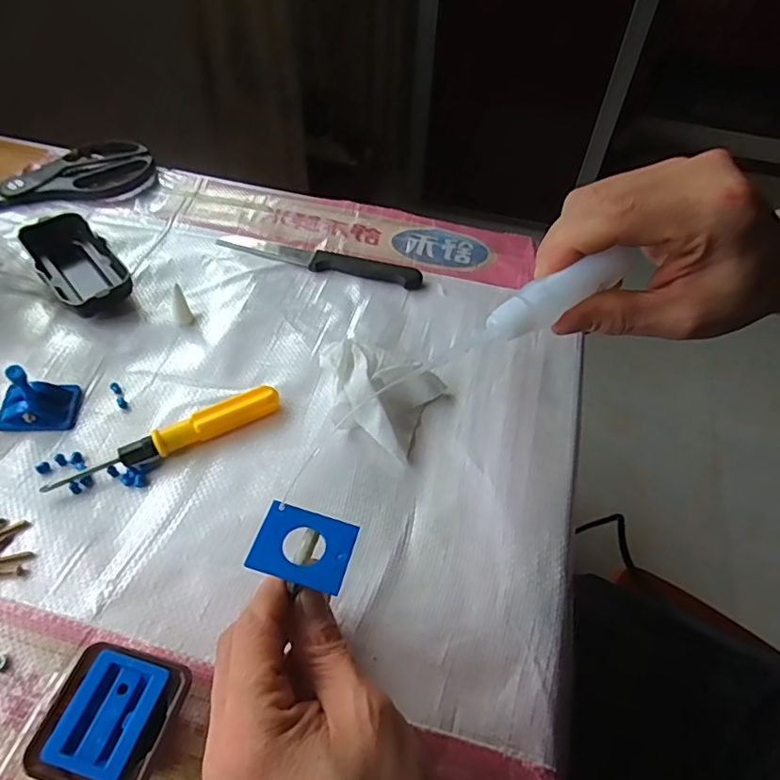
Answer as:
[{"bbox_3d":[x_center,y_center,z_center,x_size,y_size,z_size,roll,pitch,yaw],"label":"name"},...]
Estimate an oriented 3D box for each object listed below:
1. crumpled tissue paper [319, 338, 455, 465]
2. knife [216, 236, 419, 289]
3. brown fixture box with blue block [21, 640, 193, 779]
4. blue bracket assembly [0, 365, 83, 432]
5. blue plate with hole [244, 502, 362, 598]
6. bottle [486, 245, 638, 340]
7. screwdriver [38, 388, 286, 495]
[{"bbox_3d":[-0.010,0.000,0.369,0.080,0.029,0.065,25,55,16],"label":"crumpled tissue paper"},{"bbox_3d":[-0.059,-0.111,0.462,0.175,0.010,0.024,14,53,8],"label":"knife"},{"bbox_3d":[-0.123,0.149,0.249,0.053,0.028,0.054,12,52,7],"label":"brown fixture box with blue block"},{"bbox_3d":[-0.228,0.001,0.347,0.044,0.043,0.032,-5,52,-7],"label":"blue bracket assembly"},{"bbox_3d":[-0.037,0.066,0.236,0.040,0.004,0.031,13,53,7],"label":"blue plate with hole"},{"bbox_3d":[0.076,-0.044,0.246,0.070,0.014,0.015,-29,56,1],"label":"bottle"},{"bbox_3d":[-0.138,0.031,0.347,0.141,0.017,0.015,-22,56,-19],"label":"screwdriver"}]

